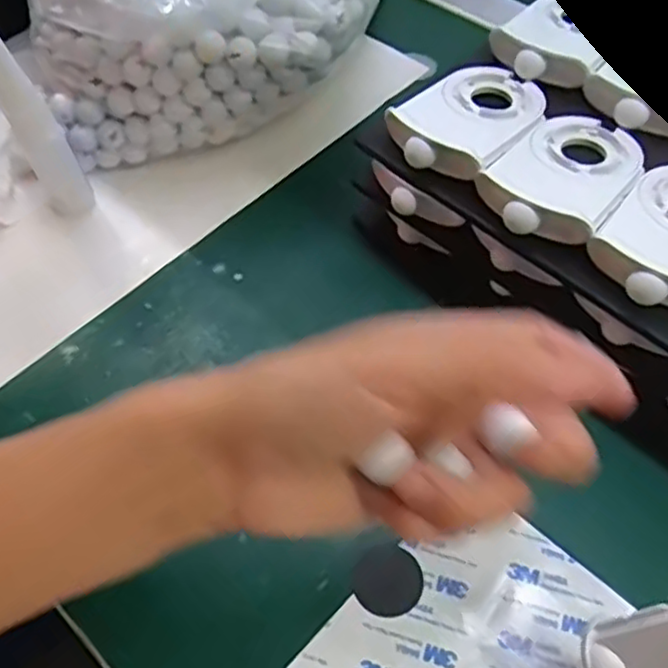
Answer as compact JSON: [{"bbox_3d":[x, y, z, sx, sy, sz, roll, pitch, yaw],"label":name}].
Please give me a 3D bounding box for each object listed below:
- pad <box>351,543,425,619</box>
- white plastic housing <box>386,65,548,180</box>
[{"bbox_3d":[0.023,0.103,0.291,0.028,0.004,0.028,-1,56,2],"label":"pad"},{"bbox_3d":[0.070,-0.113,0.353,0.057,0.015,0.088,35,64,24],"label":"white plastic housing"}]

